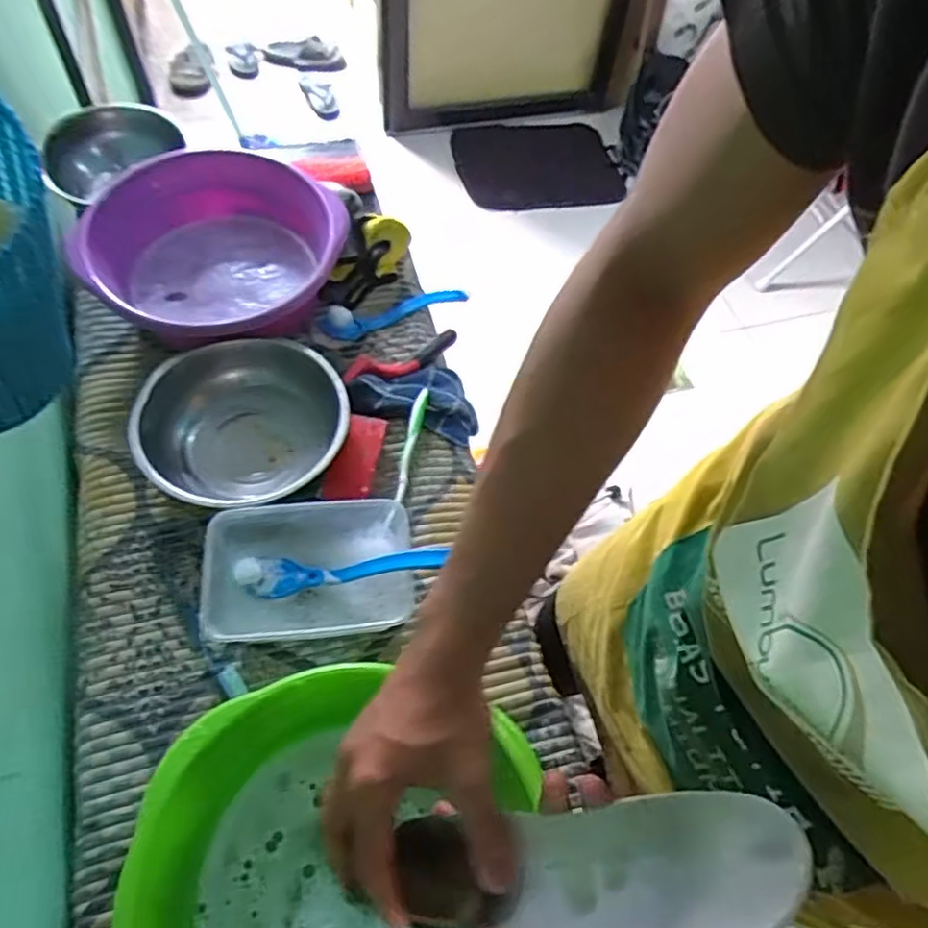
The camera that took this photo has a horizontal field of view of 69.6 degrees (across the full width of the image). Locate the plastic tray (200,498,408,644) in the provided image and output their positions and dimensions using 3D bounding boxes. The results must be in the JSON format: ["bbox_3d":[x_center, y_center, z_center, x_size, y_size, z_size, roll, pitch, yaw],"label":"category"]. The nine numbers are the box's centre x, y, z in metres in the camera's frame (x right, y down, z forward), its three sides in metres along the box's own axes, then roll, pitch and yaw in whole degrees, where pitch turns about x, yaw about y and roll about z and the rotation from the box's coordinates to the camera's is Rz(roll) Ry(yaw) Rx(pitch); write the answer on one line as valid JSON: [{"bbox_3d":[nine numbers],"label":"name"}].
[{"bbox_3d":[-0.134,0.100,0.592,0.173,0.071,0.119,-5,59,-8],"label":"plastic tray"}]

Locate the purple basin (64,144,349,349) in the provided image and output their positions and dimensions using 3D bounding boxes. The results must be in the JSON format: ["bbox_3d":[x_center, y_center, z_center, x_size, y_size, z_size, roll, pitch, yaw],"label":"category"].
[{"bbox_3d":[-0.277,-0.235,0.760,0.266,0.116,0.250,2,59,-3],"label":"purple basin"}]

